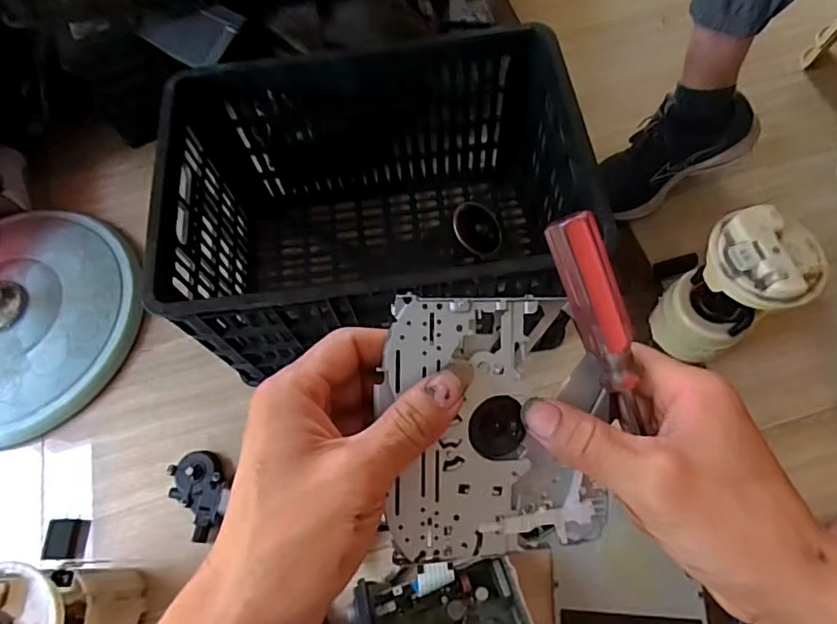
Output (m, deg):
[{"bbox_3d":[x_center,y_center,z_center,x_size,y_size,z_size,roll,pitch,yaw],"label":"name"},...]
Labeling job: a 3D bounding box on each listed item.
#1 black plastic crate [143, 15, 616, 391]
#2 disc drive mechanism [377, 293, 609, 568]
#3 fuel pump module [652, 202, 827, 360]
[{"bbox_3d":[-0.049,-0.126,0.733,0.478,0.274,0.340,-6,66,0],"label":"black plastic crate"},{"bbox_3d":[0.038,0.055,0.260,0.108,0.009,0.124,-1,95,-13],"label":"disc drive mechanism"},{"bbox_3d":[0.384,-0.020,0.678,0.106,0.236,0.114,-39,70,-13],"label":"fuel pump module"}]

